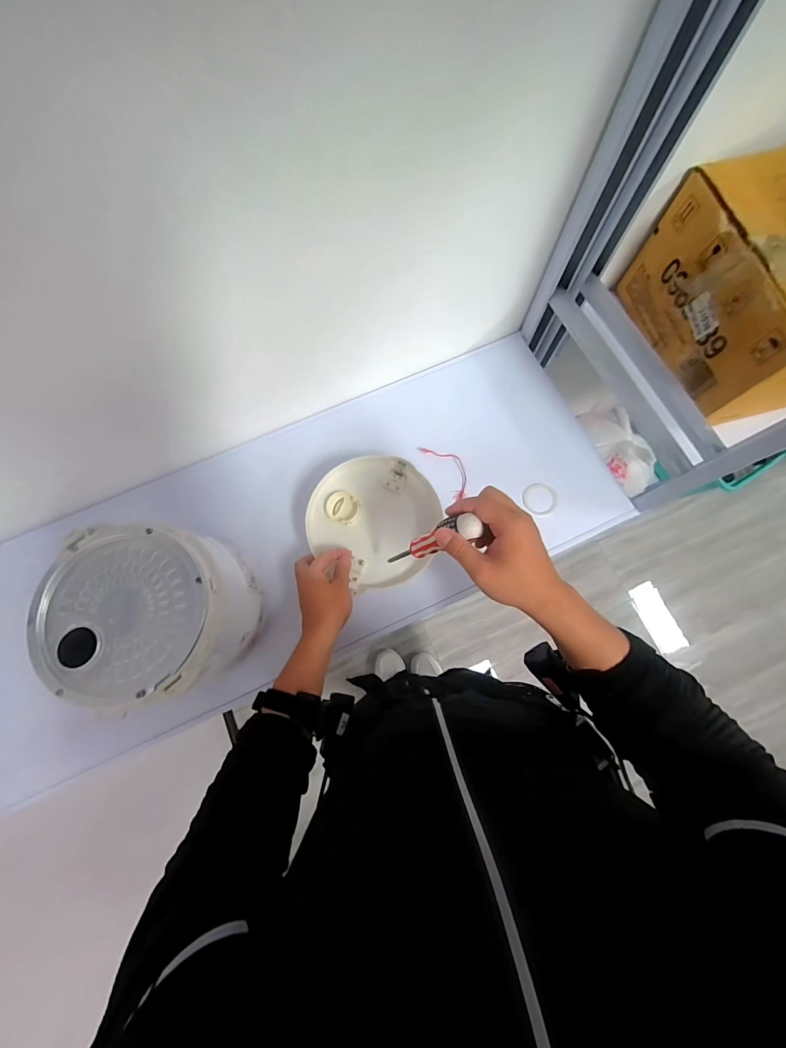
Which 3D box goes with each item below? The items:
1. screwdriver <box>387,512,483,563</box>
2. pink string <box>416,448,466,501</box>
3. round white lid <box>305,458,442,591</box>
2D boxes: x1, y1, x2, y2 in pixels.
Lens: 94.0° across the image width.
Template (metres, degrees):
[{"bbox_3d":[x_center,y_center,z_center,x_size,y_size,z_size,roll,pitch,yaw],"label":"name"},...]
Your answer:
[{"bbox_3d":[0.039,0.025,0.443,0.021,0.186,0.028,-1,74,-28],"label":"screwdriver"},{"bbox_3d":[0.097,-0.097,0.630,0.050,0.014,0.117,-31,78,-7],"label":"pink string"},{"bbox_3d":[-0.030,-0.008,0.570,0.195,0.027,0.201,0,76,1],"label":"round white lid"}]

